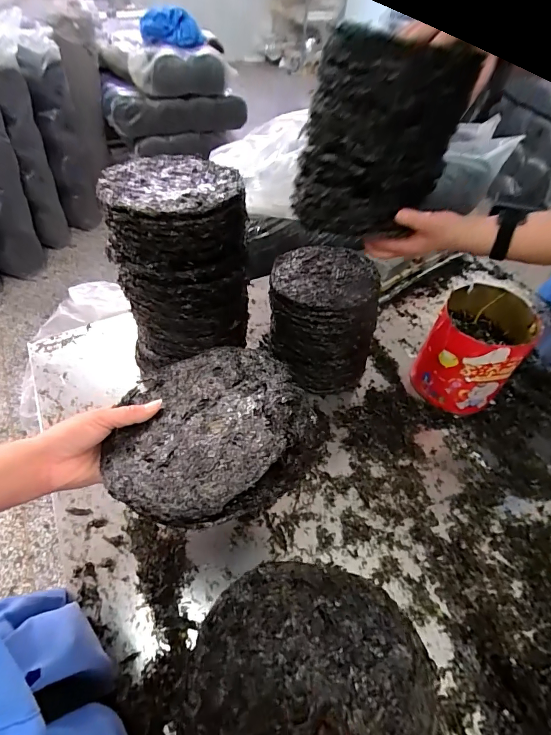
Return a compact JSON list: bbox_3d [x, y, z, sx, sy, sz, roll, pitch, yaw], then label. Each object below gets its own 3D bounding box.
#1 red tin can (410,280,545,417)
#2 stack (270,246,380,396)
[{"bbox_3d":[0.365,-0.030,0.725,0.153,0.180,0.178,32,54,22],"label":"red tin can"},{"bbox_3d":[0.087,-0.094,0.756,0.191,0.186,0.219,-1,49,-5],"label":"stack"}]

